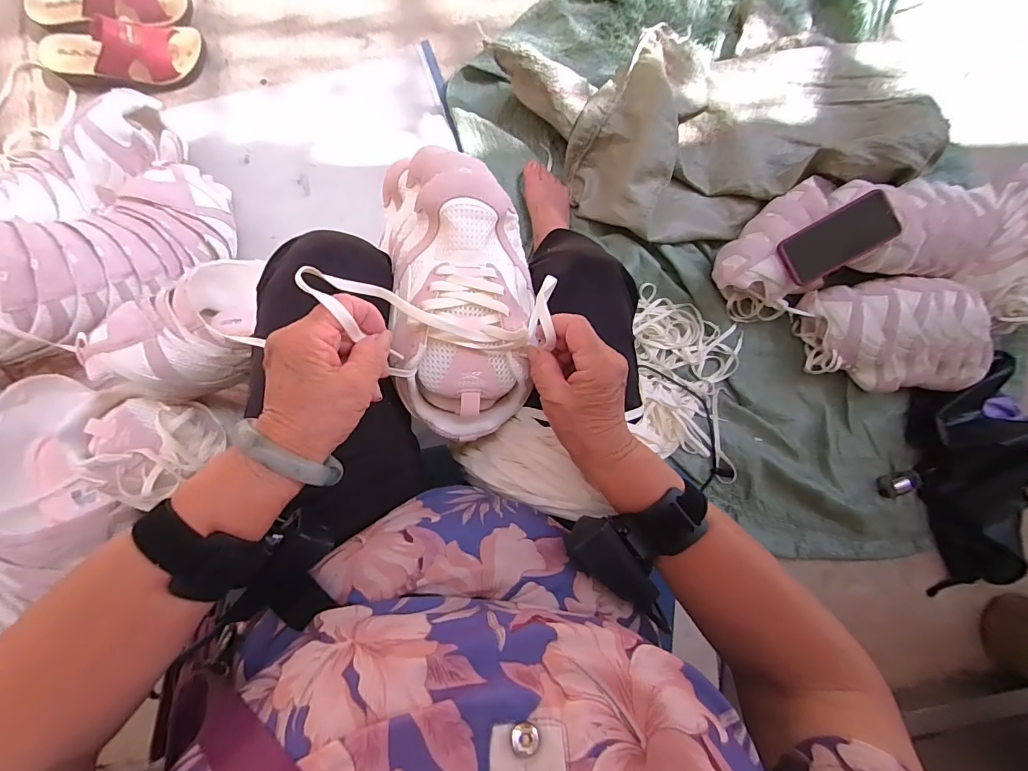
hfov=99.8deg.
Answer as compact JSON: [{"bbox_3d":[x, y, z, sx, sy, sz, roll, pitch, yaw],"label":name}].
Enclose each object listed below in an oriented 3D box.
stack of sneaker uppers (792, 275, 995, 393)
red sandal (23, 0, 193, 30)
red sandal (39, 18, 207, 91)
[{"bbox_3d":[0.706,-0.093,0.806,0.348,0.112,0.203,0,92,-7],"label":"stack of sneaker uppers"},{"bbox_3d":[-0.644,-0.607,0.672,0.231,0.073,0.089,-3,92,-7],"label":"red sandal"},{"bbox_3d":[-0.609,-0.512,0.670,0.222,0.080,0.080,-14,93,-6],"label":"red sandal"}]

